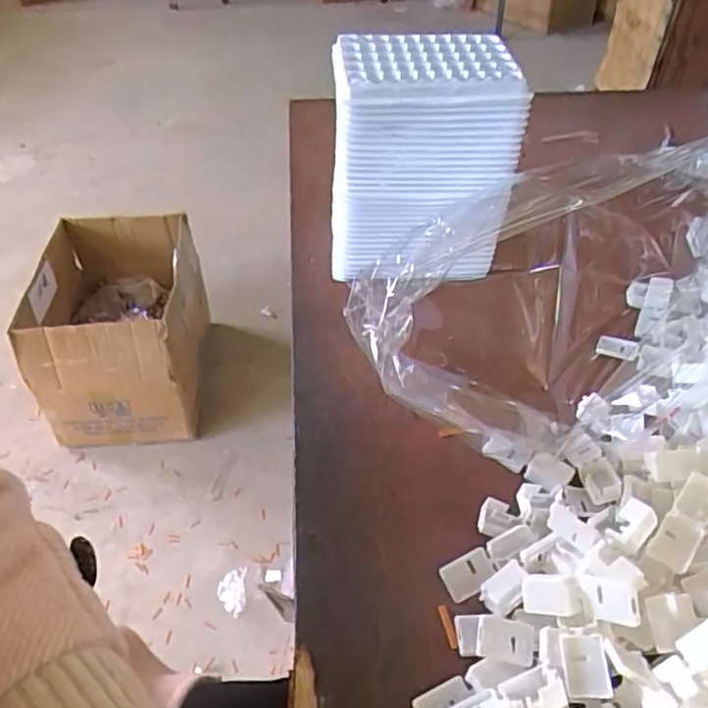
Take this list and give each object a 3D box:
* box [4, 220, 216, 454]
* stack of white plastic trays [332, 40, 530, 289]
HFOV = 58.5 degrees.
[{"bbox_3d":[-0.471,-0.049,1.299,0.312,0.306,0.397,-7,45,-8],"label":"box"},{"bbox_3d":[0.051,-0.146,0.500,0.136,0.168,0.096,3,45,2],"label":"stack of white plastic trays"}]

